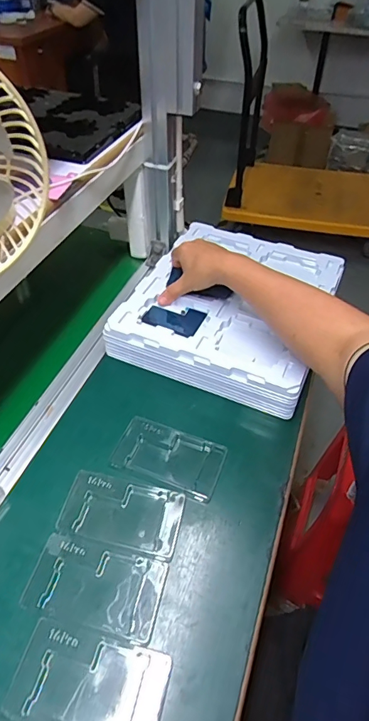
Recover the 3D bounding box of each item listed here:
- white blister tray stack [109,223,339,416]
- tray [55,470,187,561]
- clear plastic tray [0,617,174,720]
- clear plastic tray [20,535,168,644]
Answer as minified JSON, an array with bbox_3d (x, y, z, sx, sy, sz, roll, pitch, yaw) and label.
[{"bbox_3d":[0.076,-0.089,0.689,0.274,0.059,0.308,19,50,15],"label":"white blister tray stack"},{"bbox_3d":[-0.067,0.165,0.486,0.127,0.010,0.074,11,47,10],"label":"tray"},{"bbox_3d":[-0.081,0.278,0.379,0.128,0.007,0.073,11,47,10],"label":"clear plastic tray"},{"bbox_3d":[-0.087,0.219,0.434,0.126,0.008,0.073,11,47,10],"label":"clear plastic tray"}]

